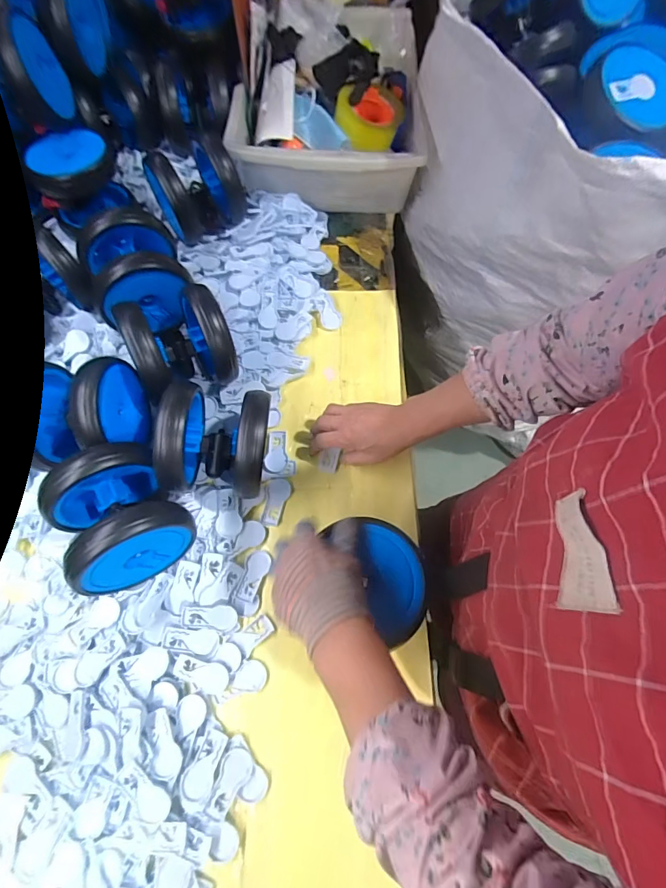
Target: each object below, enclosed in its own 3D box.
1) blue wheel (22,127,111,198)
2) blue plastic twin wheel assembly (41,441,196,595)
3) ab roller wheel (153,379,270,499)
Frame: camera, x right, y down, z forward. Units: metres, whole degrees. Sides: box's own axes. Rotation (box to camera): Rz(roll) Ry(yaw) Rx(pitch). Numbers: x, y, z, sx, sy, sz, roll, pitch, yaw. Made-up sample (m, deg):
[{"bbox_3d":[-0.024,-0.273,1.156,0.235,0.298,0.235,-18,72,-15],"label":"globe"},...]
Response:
[{"bbox_3d":[-0.408,-0.448,0.667,0.119,0.052,0.115,-16,69,-7],"label":"blue wheel"},{"bbox_3d":[-0.241,0.079,0.471,0.123,0.107,0.127,-36,73,-14],"label":"blue plastic twin wheel assembly"},{"bbox_3d":[-0.142,0.003,0.535,0.118,0.133,0.123,4,68,1],"label":"ab roller wheel"}]

